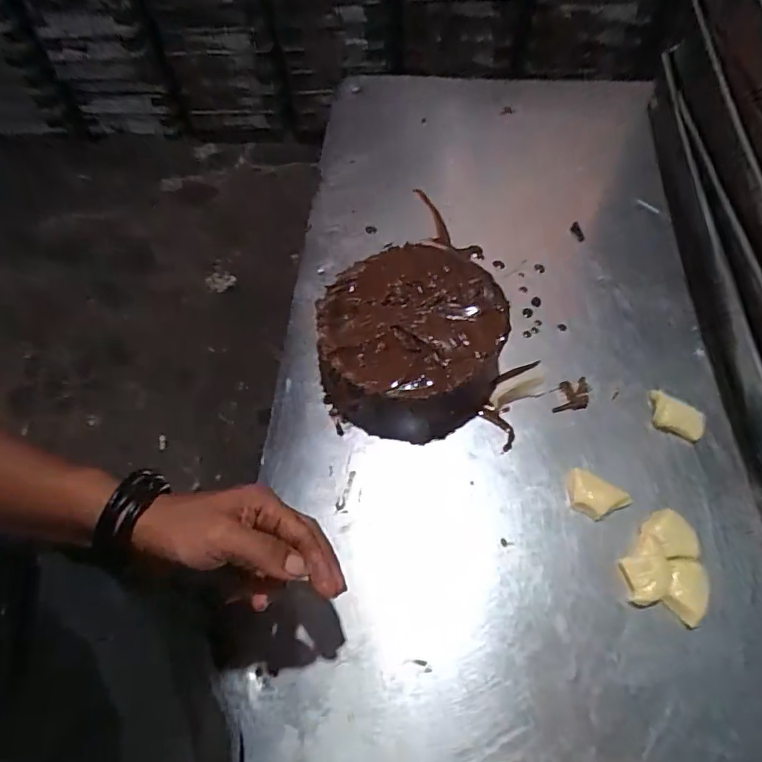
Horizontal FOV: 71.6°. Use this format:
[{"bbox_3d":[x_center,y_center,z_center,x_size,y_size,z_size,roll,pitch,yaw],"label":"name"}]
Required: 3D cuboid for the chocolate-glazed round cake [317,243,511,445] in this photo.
[{"bbox_3d":[0.026,-0.042,0.534,0.182,0.088,0.171,0,60,0],"label":"chocolate-glazed round cake"}]

